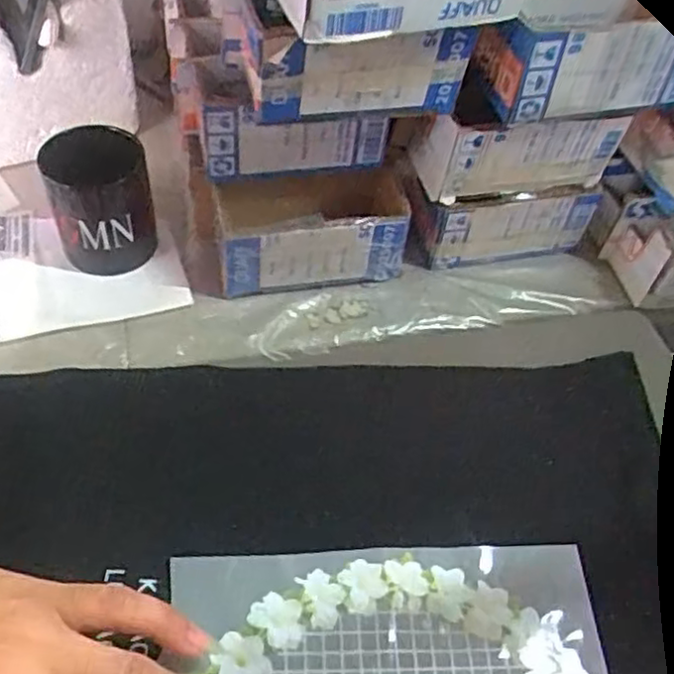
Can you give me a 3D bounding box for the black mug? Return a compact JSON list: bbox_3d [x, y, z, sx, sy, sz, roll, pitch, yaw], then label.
[{"bbox_3d":[-0.200,-0.115,0.591,0.079,0.088,0.091,-7,54,-12],"label":"black mug"}]

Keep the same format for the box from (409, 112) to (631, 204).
[{"bbox_3d":[0.147,-0.164,0.582,0.162,0.074,0.069,-10,55,-15],"label":"box"}]

